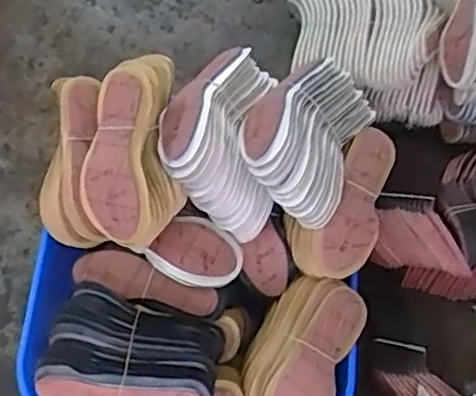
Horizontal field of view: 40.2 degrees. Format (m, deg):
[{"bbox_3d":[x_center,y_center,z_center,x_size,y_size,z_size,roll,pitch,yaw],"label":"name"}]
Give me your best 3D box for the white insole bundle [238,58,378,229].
[{"bbox_3d":[0.113,-0.101,1.035,0.180,0.101,0.251,41,65,-24],"label":"white insole bundle"}]

